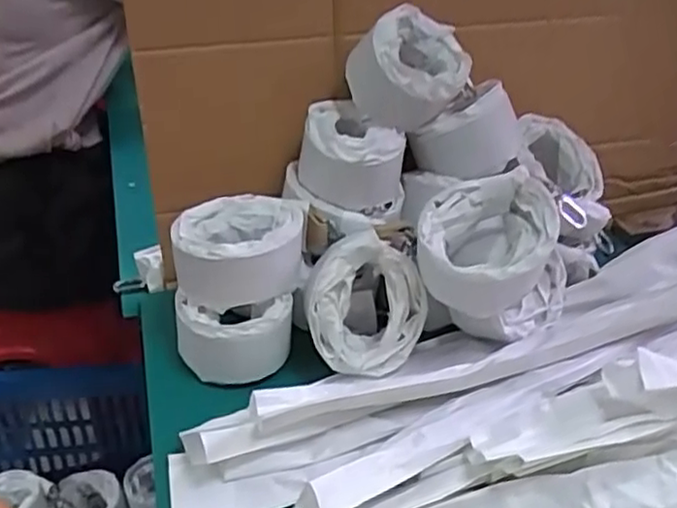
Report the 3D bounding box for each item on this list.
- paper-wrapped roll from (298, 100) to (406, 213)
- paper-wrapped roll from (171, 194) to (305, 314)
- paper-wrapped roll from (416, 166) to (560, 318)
[{"bbox_3d":[0.010,-0.075,0.544,0.077,0.063,0.079,2,36,-2],"label":"paper-wrapped roll"},{"bbox_3d":[-0.074,-0.005,0.518,0.092,0.050,0.090,2,36,-2],"label":"paper-wrapped roll"},{"bbox_3d":[0.103,-0.008,0.487,0.097,0.062,0.097,-1,58,1],"label":"paper-wrapped roll"}]

